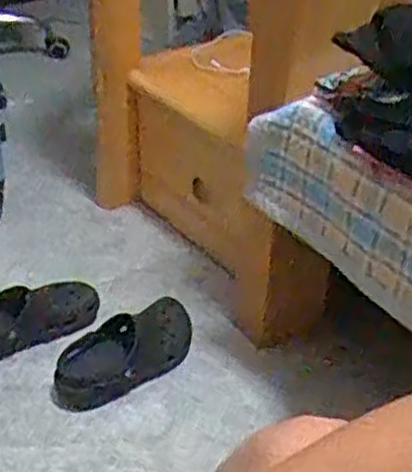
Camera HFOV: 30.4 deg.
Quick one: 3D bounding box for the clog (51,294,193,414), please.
[{"bbox_3d":[-0.122,0.192,1.241,0.120,0.086,0.271,24,40,31],"label":"clog"}]

